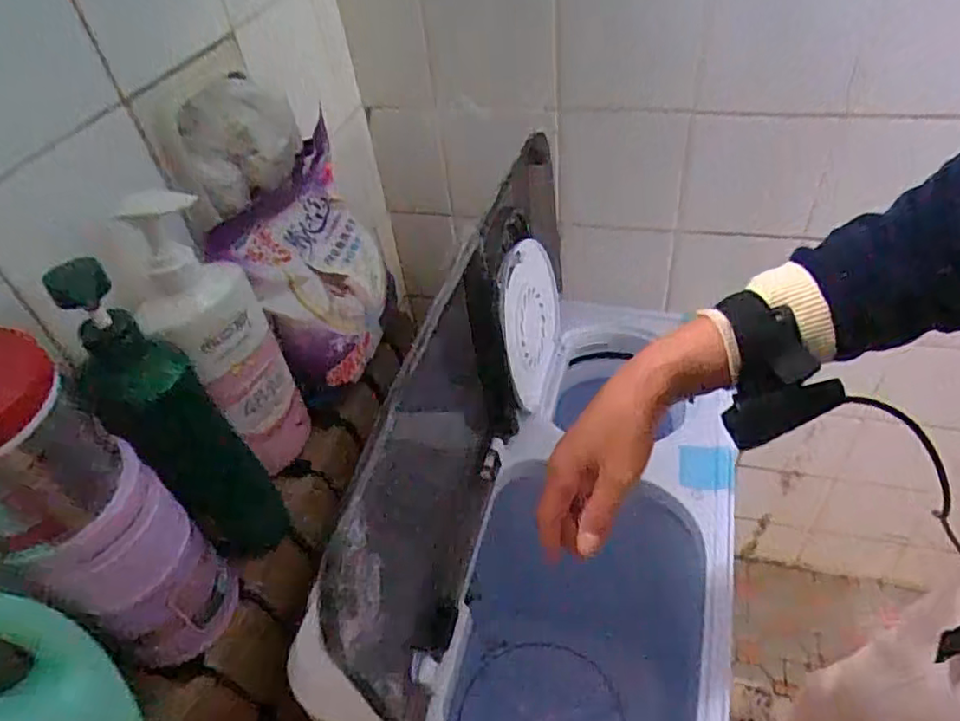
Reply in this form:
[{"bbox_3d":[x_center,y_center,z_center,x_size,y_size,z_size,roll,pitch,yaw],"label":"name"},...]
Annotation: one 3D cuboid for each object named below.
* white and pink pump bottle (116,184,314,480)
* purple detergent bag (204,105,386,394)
[{"bbox_3d":[-0.210,-0.014,0.513,0.078,0.252,0.065,-24,44,-15],"label":"white and pink pump bottle"},{"bbox_3d":[-0.156,-0.096,0.621,0.092,0.173,0.196,14,48,20],"label":"purple detergent bag"}]

